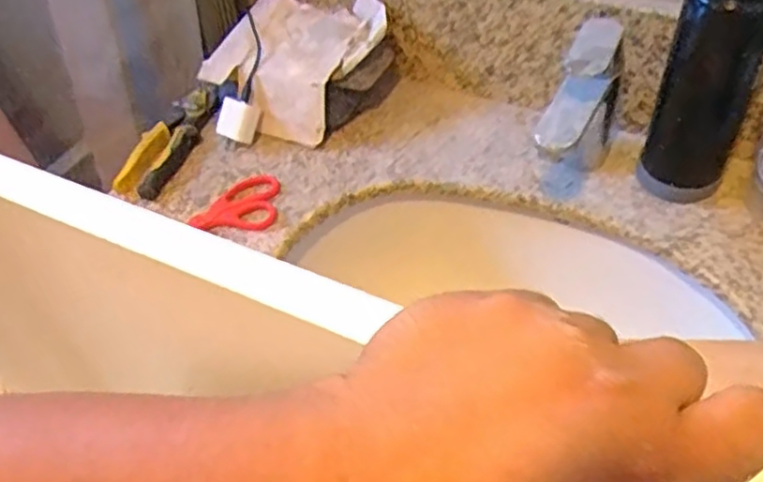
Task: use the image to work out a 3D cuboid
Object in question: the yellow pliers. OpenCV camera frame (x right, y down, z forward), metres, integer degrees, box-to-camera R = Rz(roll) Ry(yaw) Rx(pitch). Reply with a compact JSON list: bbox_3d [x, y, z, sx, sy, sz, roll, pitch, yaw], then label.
[{"bbox_3d":[-0.249,-0.118,0.815,0.063,0.034,0.159,28,75,27],"label":"yellow pliers"}]

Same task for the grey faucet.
[{"bbox_3d":[0.183,-0.108,0.650,0.043,0.173,0.141,17,53,20],"label":"grey faucet"}]

